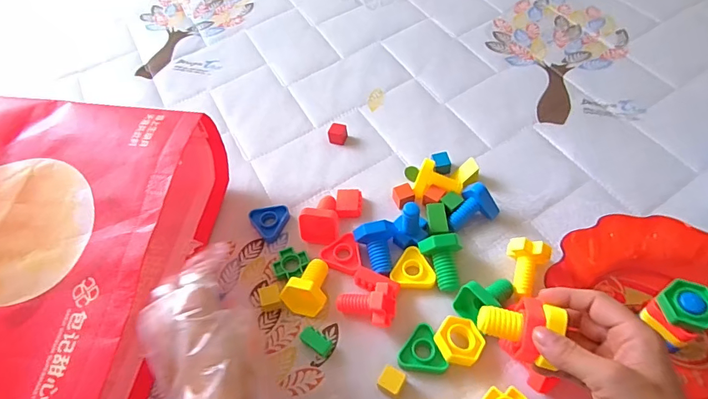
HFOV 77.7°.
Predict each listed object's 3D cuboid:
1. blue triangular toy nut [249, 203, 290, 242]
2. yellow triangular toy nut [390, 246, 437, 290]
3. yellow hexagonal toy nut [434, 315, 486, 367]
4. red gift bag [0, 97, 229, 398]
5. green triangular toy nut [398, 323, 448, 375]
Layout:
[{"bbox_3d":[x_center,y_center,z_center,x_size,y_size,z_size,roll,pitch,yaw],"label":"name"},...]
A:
[{"bbox_3d":[-0.099,0.029,0.527,0.045,0.014,0.044,-13,56,-4],"label":"blue triangular toy nut"},{"bbox_3d":[0.064,0.074,0.478,0.046,0.009,0.044,-2,56,3],"label":"yellow triangular toy nut"},{"bbox_3d":[0.101,0.135,0.422,0.042,0.016,0.046,27,62,21],"label":"yellow hexagonal toy nut"},{"bbox_3d":[-0.300,0.060,0.441,0.223,0.137,0.363,4,57,8],"label":"red gift bag"},{"bbox_3d":[0.062,0.146,0.422,0.042,0.010,0.048,-18,57,-8],"label":"green triangular toy nut"}]

